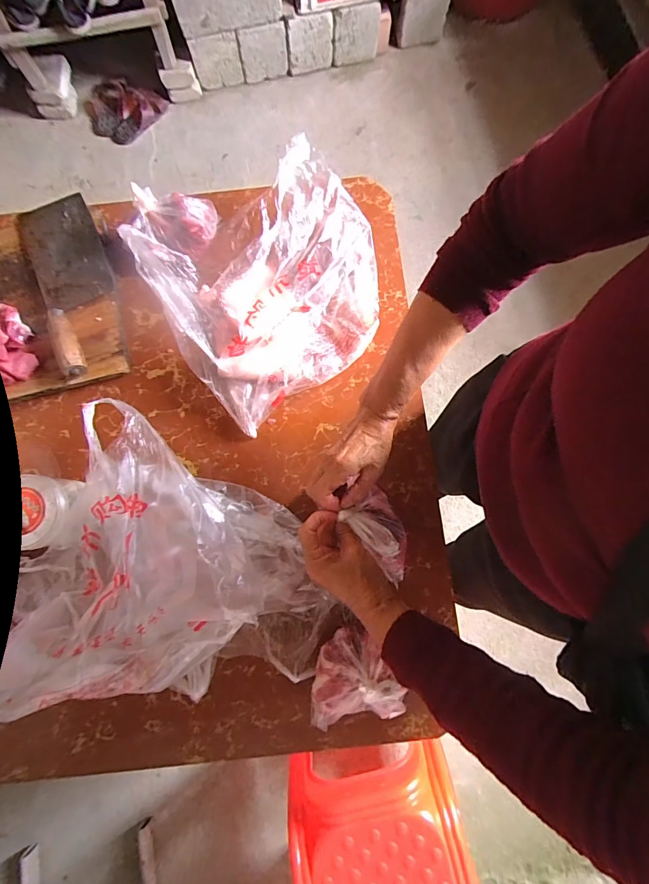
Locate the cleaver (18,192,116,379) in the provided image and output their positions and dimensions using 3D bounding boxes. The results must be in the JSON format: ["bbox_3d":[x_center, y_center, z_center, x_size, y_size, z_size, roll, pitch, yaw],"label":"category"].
[{"bbox_3d":[-0.361,-0.237,0.559,0.101,0.030,0.283,-24,79,-4],"label":"cleaver"}]

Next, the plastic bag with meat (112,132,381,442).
[{"bbox_3d":[-0.078,-0.238,0.541,0.316,0.094,0.338,-33,80,-6],"label":"plastic bag with meat"}]

